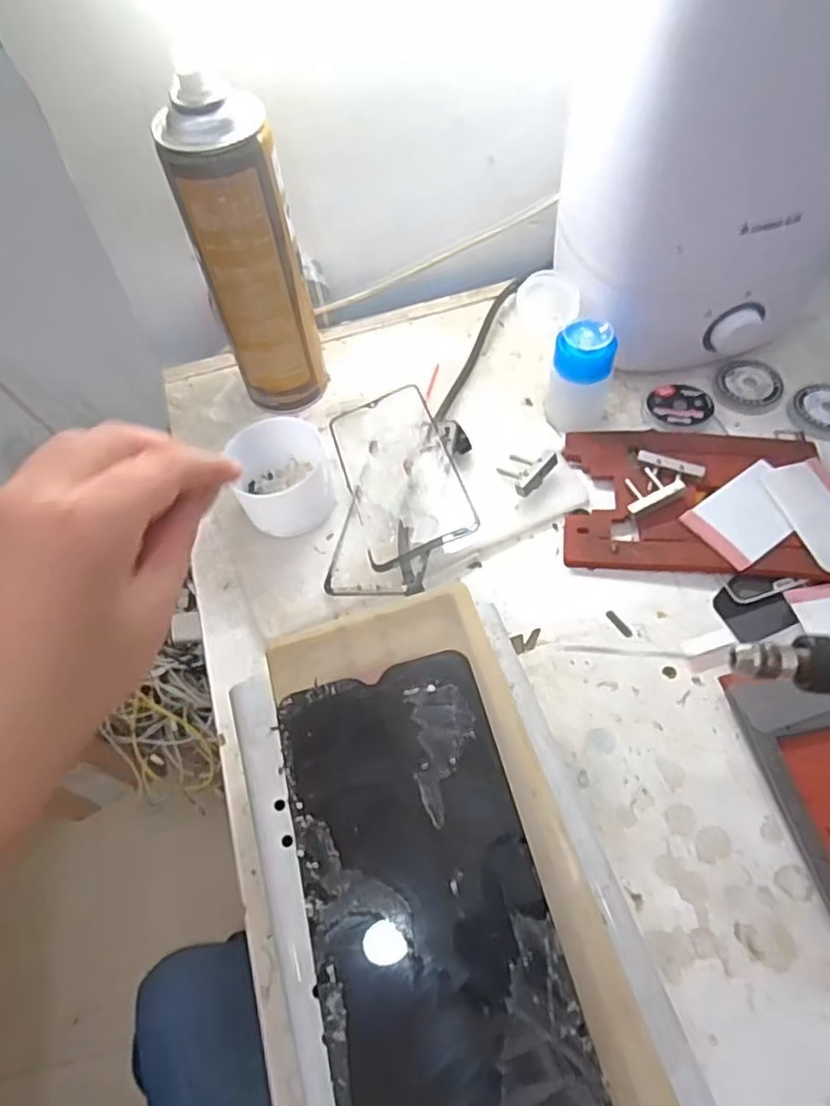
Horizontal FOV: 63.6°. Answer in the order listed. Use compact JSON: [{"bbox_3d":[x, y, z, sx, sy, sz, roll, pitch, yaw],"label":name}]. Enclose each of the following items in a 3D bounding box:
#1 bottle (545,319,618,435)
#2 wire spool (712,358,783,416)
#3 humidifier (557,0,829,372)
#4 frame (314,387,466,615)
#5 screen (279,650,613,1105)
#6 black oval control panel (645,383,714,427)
[{"bbox_3d":[0.116,-0.121,0.468,0.040,0.074,0.037,14,60,12],"label":"bottle"},{"bbox_3d":[0.251,-0.126,0.505,0.047,0.011,0.047,-2,58,3],"label":"wire spool"},{"bbox_3d":[0.193,-0.251,0.428,0.165,0.262,0.158,32,67,22],"label":"humidifier"},{"bbox_3d":[-0.012,-0.057,0.459,0.072,0.006,0.147,-25,52,8],"label":"frame"},{"bbox_3d":[0.003,0.105,0.202,0.069,0.007,0.146,-14,58,-5],"label":"screen"},{"bbox_3d":[0.191,-0.107,0.485,0.043,0.009,0.042,-27,60,-13],"label":"black oval control panel"}]

